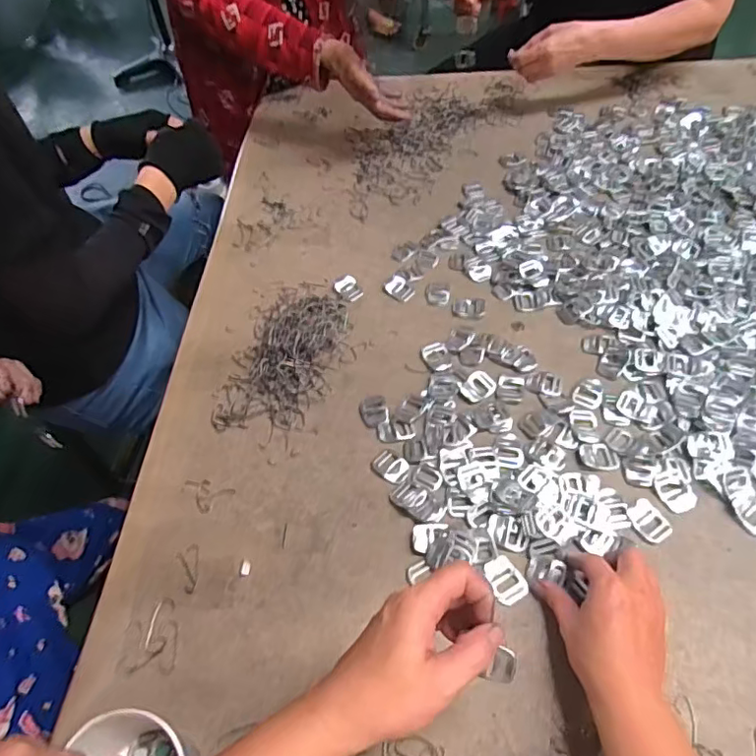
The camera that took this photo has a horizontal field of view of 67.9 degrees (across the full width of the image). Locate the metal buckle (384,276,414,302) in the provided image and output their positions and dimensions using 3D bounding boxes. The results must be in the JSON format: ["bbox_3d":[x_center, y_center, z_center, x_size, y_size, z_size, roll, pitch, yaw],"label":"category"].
[{"bbox_3d":[0.029,-0.115,0.723,0.036,0.005,0.030,38,69,11],"label":"metal buckle"}]

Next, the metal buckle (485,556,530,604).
[{"bbox_3d":[0.115,0.179,0.497,0.029,0.004,0.039,-23,55,-11],"label":"metal buckle"}]

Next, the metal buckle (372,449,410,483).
[{"bbox_3d":[0.013,0.089,0.571,0.037,0.004,0.027,28,61,23],"label":"metal buckle"}]

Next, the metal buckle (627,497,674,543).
[{"bbox_3d":[0.250,0.132,0.519,0.028,0.004,0.038,-26,56,-13],"label":"metal buckle"}]

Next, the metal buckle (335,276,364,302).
[{"bbox_3d":[-0.037,-0.116,0.733,0.030,0.007,0.043,-29,68,-20],"label":"metal buckle"}]

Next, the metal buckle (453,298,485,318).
[{"bbox_3d":[0.112,-0.088,0.689,0.038,0.004,0.029,3,54,8],"label":"metal buckle"}]

